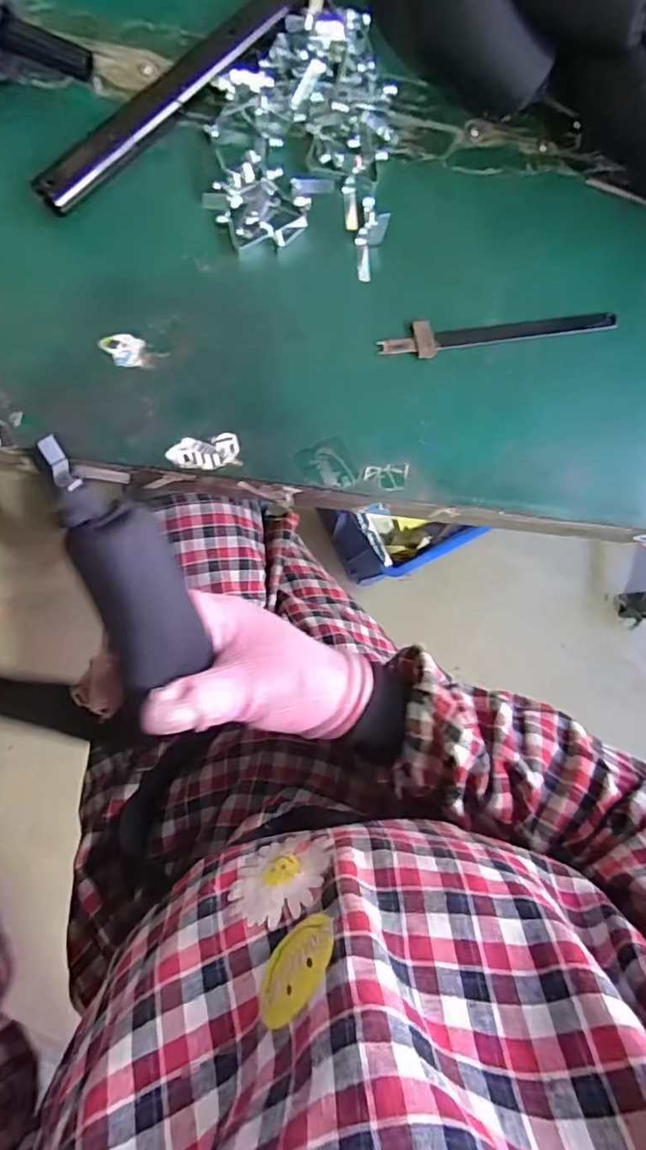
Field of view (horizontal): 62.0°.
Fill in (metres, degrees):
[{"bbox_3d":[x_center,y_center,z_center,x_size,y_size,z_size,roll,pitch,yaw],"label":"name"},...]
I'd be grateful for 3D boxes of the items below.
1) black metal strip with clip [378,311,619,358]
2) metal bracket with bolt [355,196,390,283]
[{"bbox_3d":[0.122,-0.167,0.367,0.172,0.005,0.023,-10,86,-8],"label":"black metal strip with clip"},{"bbox_3d":[0.031,-0.224,0.357,0.019,0.008,0.054,14,83,-6],"label":"metal bracket with bolt"}]

